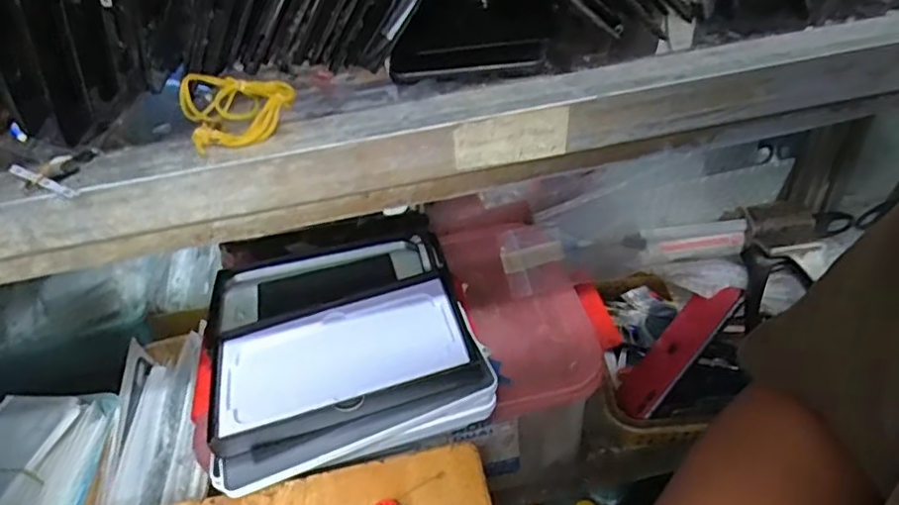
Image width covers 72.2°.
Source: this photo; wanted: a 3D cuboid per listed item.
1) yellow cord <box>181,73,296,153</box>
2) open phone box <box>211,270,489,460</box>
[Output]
[{"bbox_3d":[-0.090,-0.062,0.265,0.046,0.016,0.046,-17,42,-12],"label":"yellow cord"},{"bbox_3d":[-0.074,0.075,0.436,0.180,0.019,0.104,-15,42,-4],"label":"open phone box"}]

